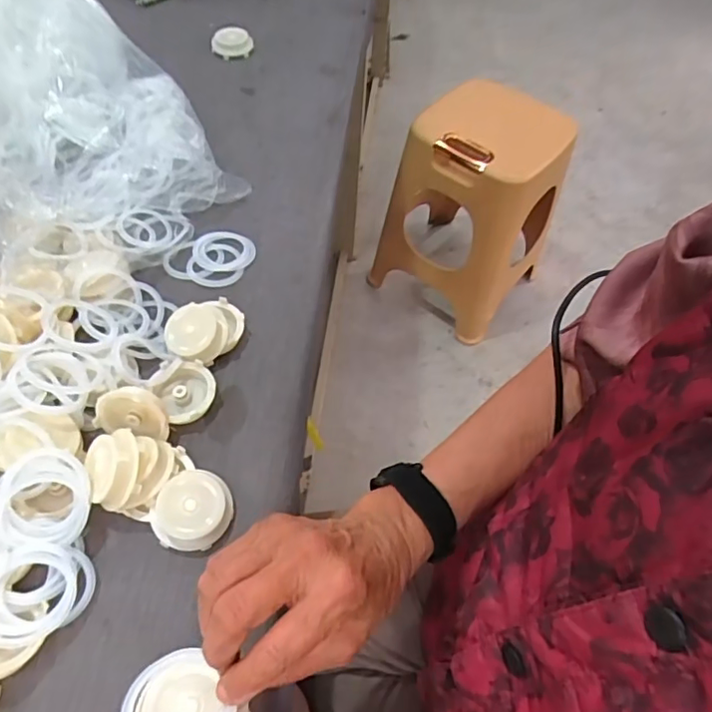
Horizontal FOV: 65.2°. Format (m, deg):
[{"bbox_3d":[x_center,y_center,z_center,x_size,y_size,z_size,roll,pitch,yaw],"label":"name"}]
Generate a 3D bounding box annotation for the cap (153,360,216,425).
[{"bbox_3d":[-0.143,0.031,0.476,0.047,0.012,0.051,2,55,-2],"label":"cap"}]

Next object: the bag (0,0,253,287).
[{"bbox_3d":[-0.339,-0.267,0.594,0.385,0.144,0.309,36,61,20],"label":"bag"}]

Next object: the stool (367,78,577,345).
[{"bbox_3d":[0.268,-0.332,1.317,0.325,0.482,0.292,34,60,19],"label":"stool"}]

